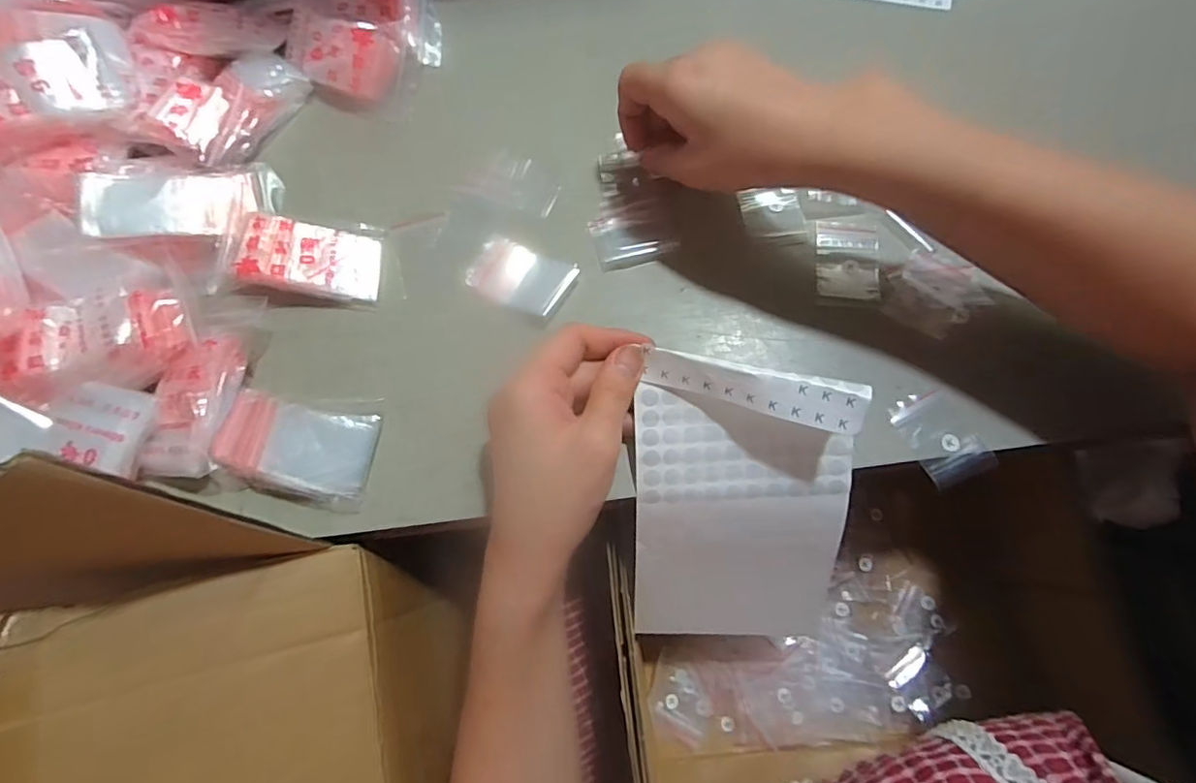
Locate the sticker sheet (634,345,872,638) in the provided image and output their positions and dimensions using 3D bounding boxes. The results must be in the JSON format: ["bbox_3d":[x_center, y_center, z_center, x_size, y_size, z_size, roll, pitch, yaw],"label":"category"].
[{"bbox_3d":[0.085,0.075,0.326,0.122,0.027,0.195,-2,114,0],"label":"sticker sheet"}]

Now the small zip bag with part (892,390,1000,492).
[{"bbox_3d":[0.200,0.028,0.320,0.037,0.005,0.052,-30,75,-6],"label":"small zip bag with part"}]

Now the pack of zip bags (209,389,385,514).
[{"bbox_3d":[-0.178,0.034,0.321,0.088,0.018,0.061,6,75,4],"label":"pack of zip bags"}]

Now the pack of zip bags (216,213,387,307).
[{"bbox_3d":[-0.188,-0.087,0.356,0.092,0.018,0.054,4,75,3],"label":"pack of zip bags"}]

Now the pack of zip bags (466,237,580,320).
[{"bbox_3d":[-0.051,-0.074,0.355,0.067,0.011,0.042,25,77,9],"label":"pack of zip bags"}]

